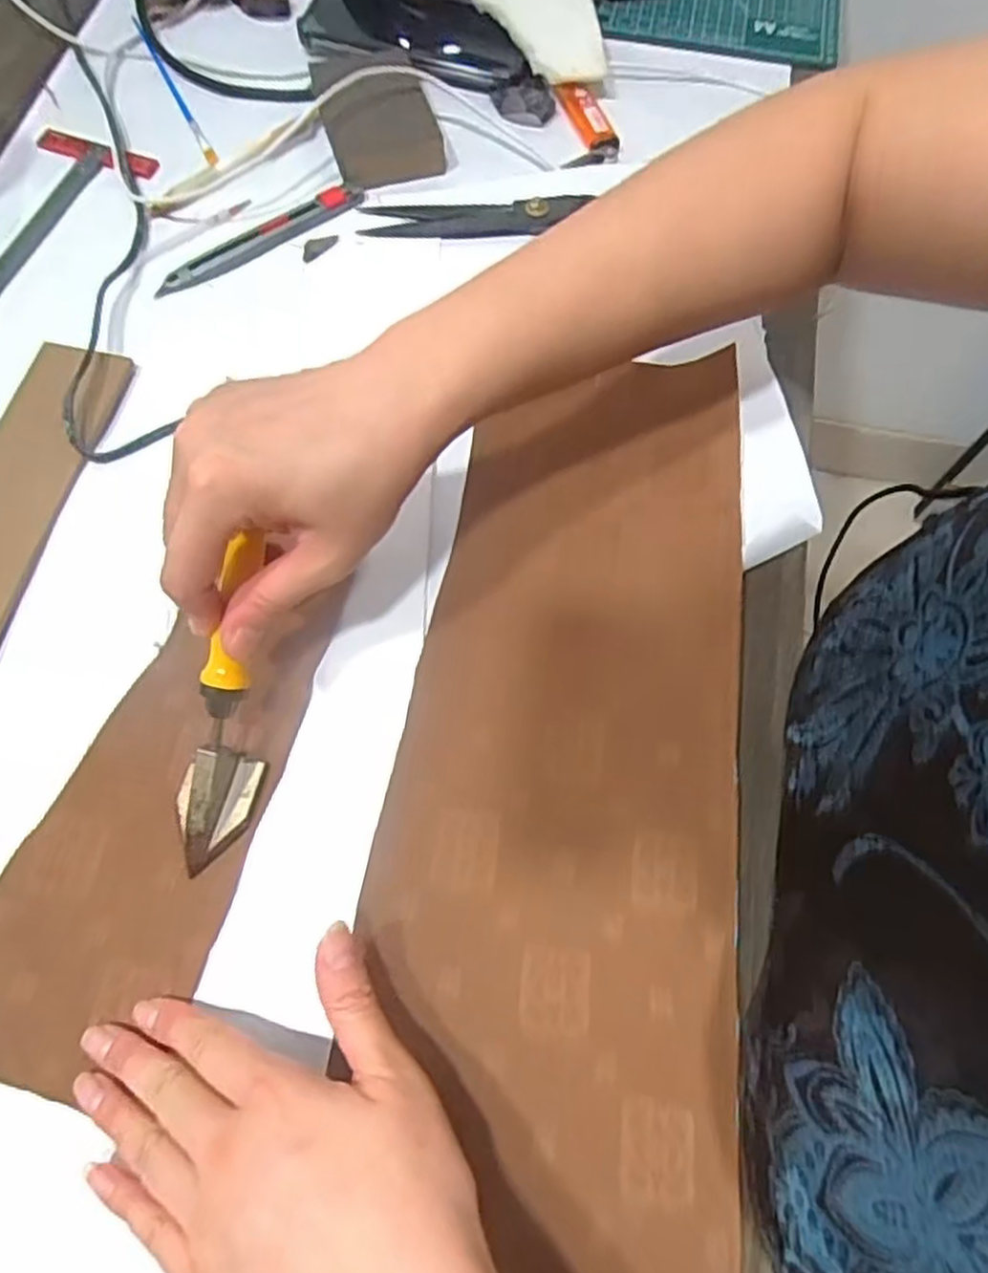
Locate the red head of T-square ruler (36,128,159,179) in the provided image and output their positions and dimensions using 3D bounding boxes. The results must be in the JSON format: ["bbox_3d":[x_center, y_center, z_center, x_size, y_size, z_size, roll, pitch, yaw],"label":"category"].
[{"bbox_3d":[-0.280,-0.342,0.518,0.092,0.012,0.017,20,69,8],"label":"red head of T-square ruler"}]

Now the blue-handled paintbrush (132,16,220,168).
[{"bbox_3d":[-0.235,-0.403,0.541,0.008,0.011,0.181,-25,70,-11],"label":"blue-handled paintbrush"}]

